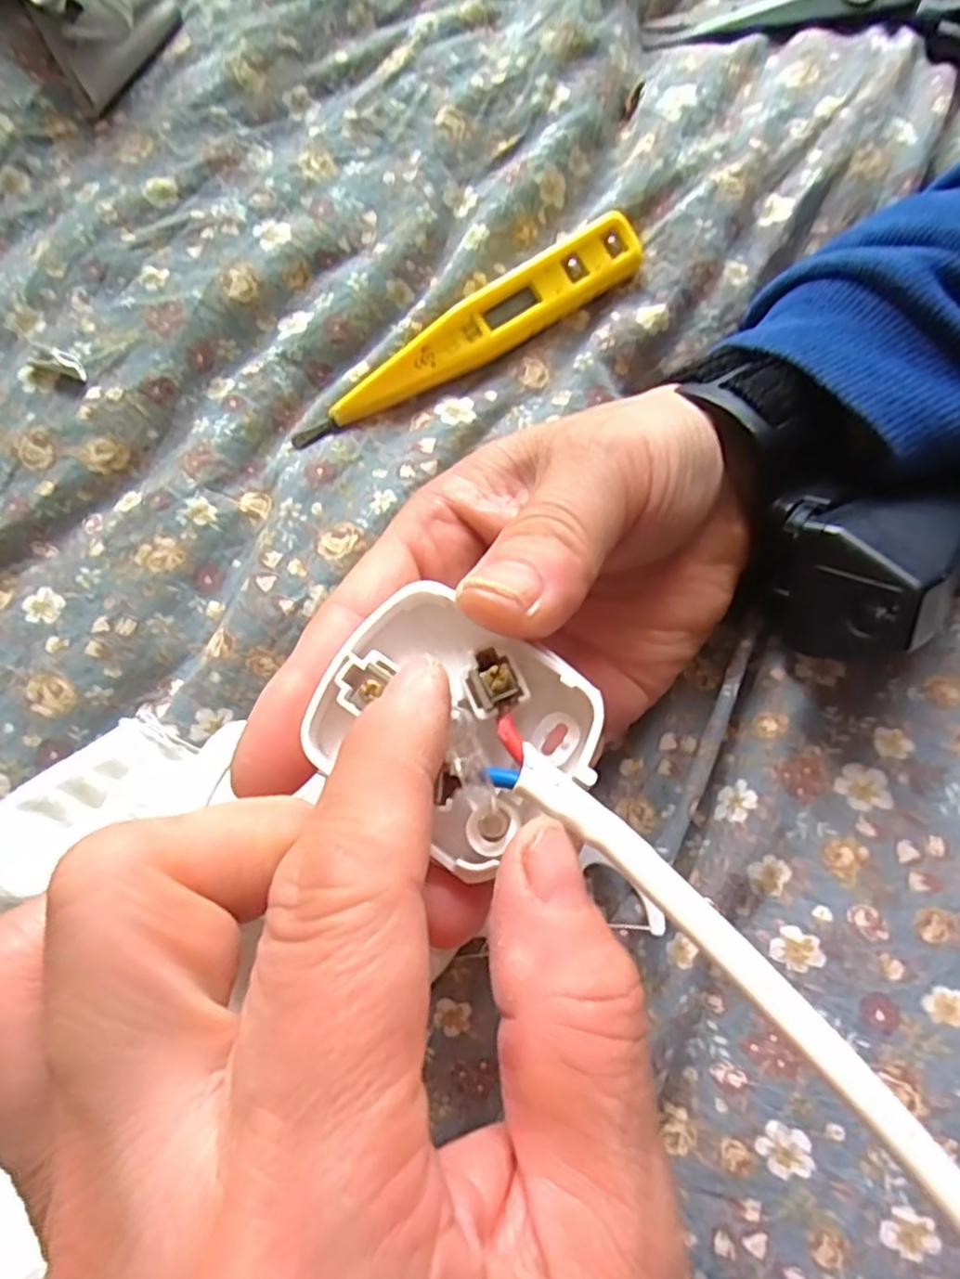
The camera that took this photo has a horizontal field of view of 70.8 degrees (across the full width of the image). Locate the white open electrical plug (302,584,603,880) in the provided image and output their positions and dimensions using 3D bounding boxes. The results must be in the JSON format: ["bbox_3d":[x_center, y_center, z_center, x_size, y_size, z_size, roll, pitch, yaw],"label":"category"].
[{"bbox_3d":[-0.005,0.015,0.128,0.048,0.010,0.040,37,80,9],"label":"white open electrical plug"}]

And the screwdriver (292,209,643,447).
[{"bbox_3d":[-0.003,-0.097,0.211,0.122,0.011,0.015,-31,78,-6],"label":"screwdriver"}]

